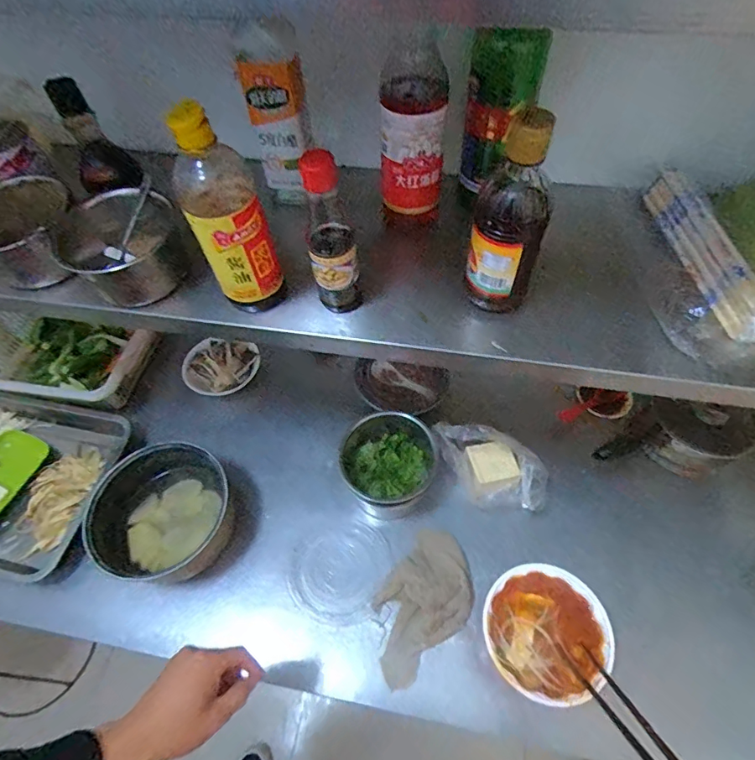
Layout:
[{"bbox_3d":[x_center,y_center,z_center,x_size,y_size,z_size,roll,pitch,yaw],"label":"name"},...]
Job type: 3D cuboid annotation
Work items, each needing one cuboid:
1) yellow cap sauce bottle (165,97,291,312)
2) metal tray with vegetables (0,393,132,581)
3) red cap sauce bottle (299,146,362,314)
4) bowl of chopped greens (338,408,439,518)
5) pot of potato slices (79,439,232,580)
[{"bbox_3d":[-0.143,-0.152,0.451,0.069,0.205,0.065,-26,58,-14],"label":"yellow cap sauce bottle"},{"bbox_3d":[-0.662,0.175,0.836,0.389,0.060,0.288,7,56,7],"label":"metal tray with vegetables"},{"bbox_3d":[-0.044,-0.133,0.461,0.047,0.163,0.042,-12,56,-6],"label":"red cap sauce bottle"},{"bbox_3d":[0.022,0.140,0.779,0.145,0.105,0.149,-1,56,2],"label":"bowl of chopped greens"},{"bbox_3d":[-0.335,0.220,0.761,0.209,0.125,0.206,27,61,19],"label":"pot of potato slices"}]

